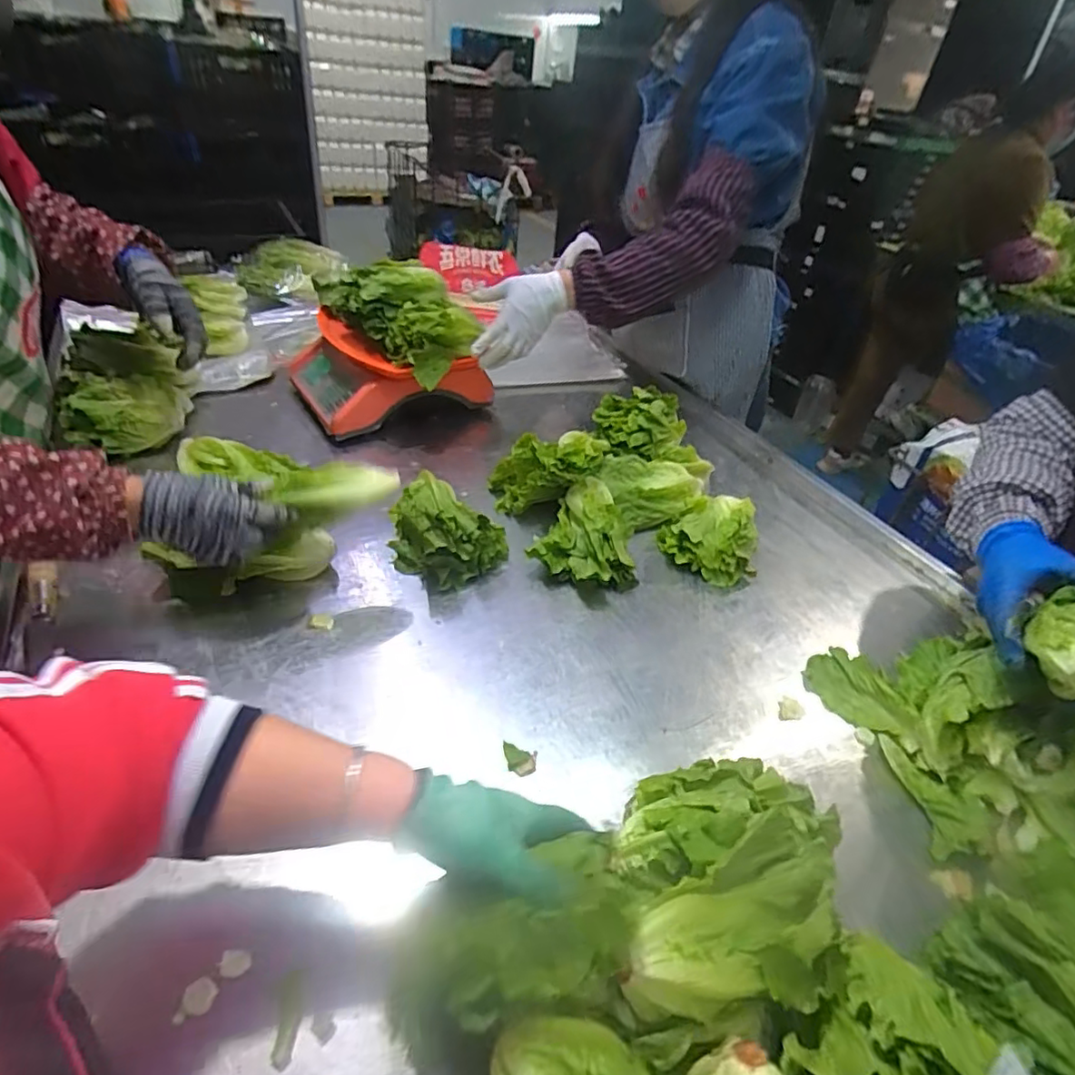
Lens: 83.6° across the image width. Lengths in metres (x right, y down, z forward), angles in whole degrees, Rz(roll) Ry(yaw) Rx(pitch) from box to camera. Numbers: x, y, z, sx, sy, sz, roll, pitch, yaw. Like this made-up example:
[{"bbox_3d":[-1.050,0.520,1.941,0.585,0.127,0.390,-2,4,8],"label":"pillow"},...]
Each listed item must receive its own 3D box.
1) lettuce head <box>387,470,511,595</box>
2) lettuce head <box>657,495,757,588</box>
[{"bbox_3d":[-0.130,-0.013,0.769,0.122,0.079,0.166,-27,50,-35],"label":"lettuce head"},{"bbox_3d":[0.233,-0.002,0.827,0.123,0.069,0.123,9,39,2],"label":"lettuce head"}]

